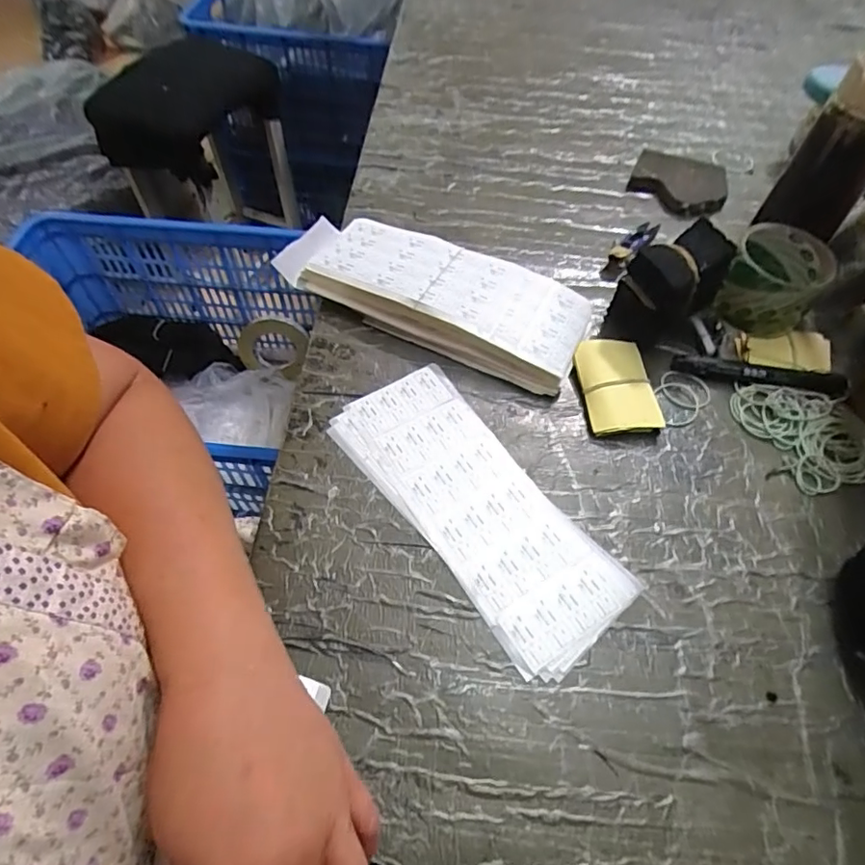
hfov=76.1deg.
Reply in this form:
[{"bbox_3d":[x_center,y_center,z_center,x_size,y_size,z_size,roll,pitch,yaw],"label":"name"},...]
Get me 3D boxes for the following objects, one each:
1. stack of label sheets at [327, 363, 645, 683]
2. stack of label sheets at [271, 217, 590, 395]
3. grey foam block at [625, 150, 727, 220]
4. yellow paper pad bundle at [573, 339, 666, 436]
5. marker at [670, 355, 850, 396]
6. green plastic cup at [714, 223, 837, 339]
[{"bbox_3d":[0.033,0.053,0.431,0.108,0.004,0.257,-32,65,-21],"label":"stack of label sheets"},{"bbox_3d":[0.001,-0.136,0.532,0.293,0.041,0.105,24,59,11],"label":"stack of label sheets"},{"bbox_3d":[0.287,-0.290,0.647,0.107,0.025,0.090,23,59,11],"label":"grey foam block"},{"bbox_3d":[0.161,-0.040,0.489,0.059,0.018,0.092,-4,58,-6],"label":"yellow paper pad bundle"},{"bbox_3d":[0.294,-0.052,0.499,0.145,0.019,0.020,11,58,4],"label":"marker"},{"bbox_3d":[0.315,-0.139,0.515,0.077,0.069,0.083,2,58,-3],"label":"green plastic cup"}]

